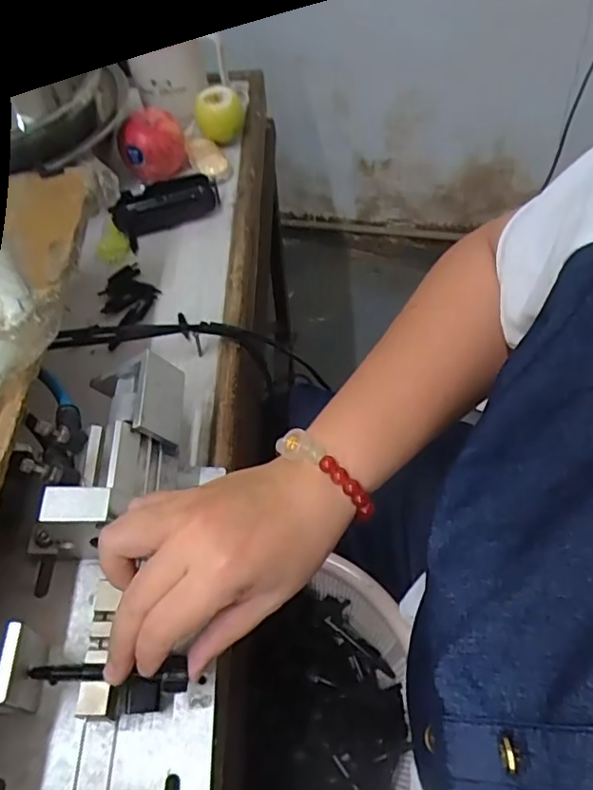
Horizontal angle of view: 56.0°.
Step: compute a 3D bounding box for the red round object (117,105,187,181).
[{"bbox_3d":[-0.158,-0.273,0.611,0.069,0.067,0.054,-17,56,-8],"label":"red round object"}]

